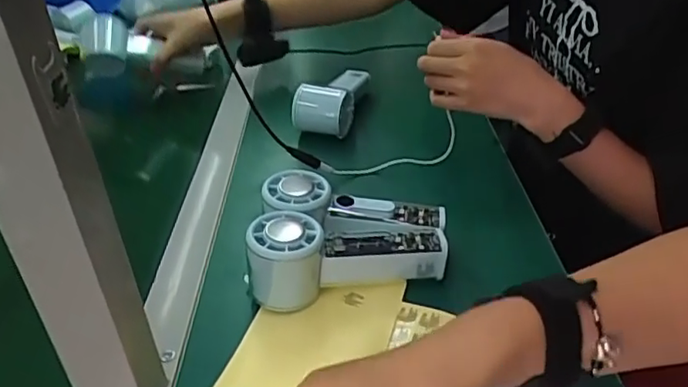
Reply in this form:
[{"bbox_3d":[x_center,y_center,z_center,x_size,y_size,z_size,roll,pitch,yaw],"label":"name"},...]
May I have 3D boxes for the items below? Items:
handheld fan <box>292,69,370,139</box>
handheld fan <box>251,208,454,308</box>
[{"bbox_3d":[-0.015,-0.122,0.713,0.068,0.050,0.136,5,34,14],"label":"handheld fan"},{"bbox_3d":[0.002,0.044,0.459,0.152,0.059,0.057,-11,34,-11],"label":"handheld fan"}]

